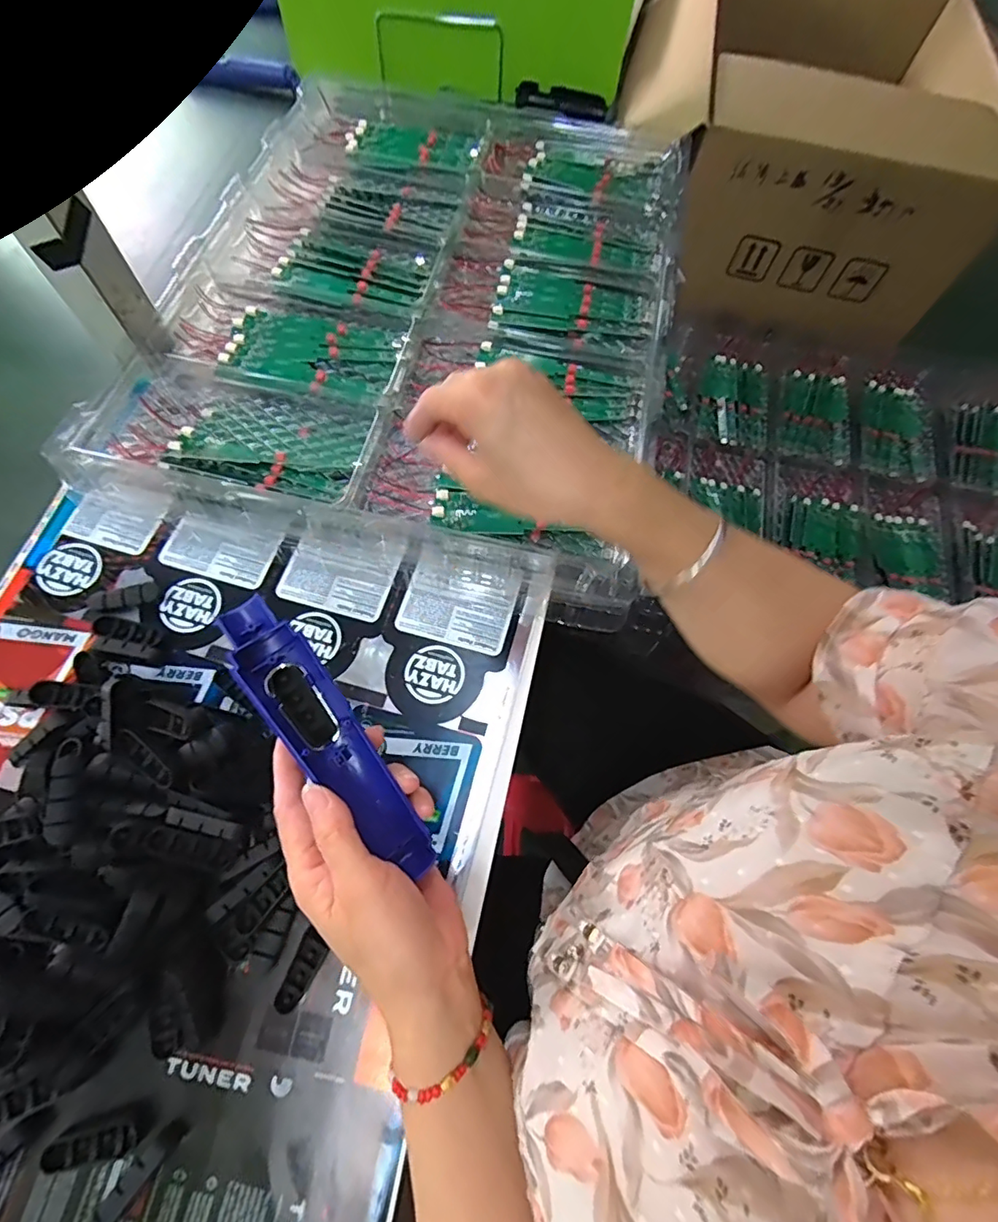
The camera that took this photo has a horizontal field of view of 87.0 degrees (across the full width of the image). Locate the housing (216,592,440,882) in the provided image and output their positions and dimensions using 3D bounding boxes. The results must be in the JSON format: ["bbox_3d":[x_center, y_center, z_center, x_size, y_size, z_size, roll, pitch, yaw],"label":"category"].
[{"bbox_3d":[-0.092,0.069,0.288,0.036,0.021,0.170,-36,90,-10],"label":"housing"}]

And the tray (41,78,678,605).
[{"bbox_3d":[-0.061,-0.332,0.491,0.434,0.058,0.600,11,68,0],"label":"tray"}]

